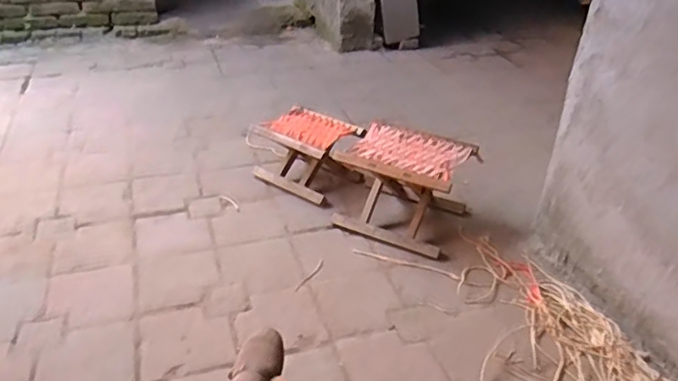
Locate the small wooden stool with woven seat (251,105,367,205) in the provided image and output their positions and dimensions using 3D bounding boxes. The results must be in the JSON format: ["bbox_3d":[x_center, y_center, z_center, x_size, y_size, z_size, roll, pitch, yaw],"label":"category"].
[{"bbox_3d":[-0.095,-0.114,1.773,0.298,0.184,0.231,26,38,31],"label":"small wooden stool with woven seat"}]

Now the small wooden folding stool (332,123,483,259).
[{"bbox_3d":[0.183,-0.016,1.600,0.319,0.233,0.289,17,34,20],"label":"small wooden folding stool"}]

